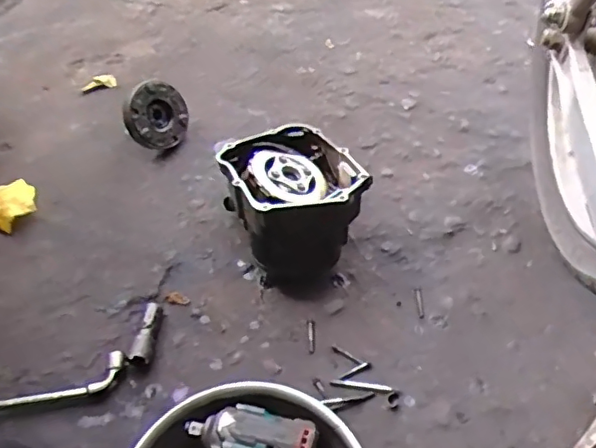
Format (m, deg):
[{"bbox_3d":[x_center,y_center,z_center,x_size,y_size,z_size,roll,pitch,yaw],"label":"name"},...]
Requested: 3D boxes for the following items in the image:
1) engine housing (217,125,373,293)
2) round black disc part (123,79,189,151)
[{"bbox_3d":[-0.007,-0.047,0.802,0.170,0.156,0.235,-20,57,-15],"label":"engine housing"},{"bbox_3d":[-0.225,-0.174,0.908,0.029,0.104,0.104,12,89,46],"label":"round black disc part"}]

